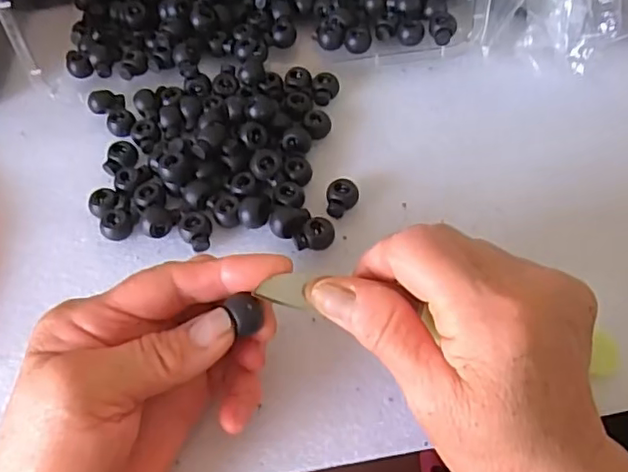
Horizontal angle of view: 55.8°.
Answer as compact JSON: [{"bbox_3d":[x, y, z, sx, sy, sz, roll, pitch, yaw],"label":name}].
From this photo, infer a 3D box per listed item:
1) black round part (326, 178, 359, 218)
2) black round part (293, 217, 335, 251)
[{"bbox_3d":[0.016,-0.021,0.331,0.017,0.011,0.020,-1,58,4],"label":"black round part"},{"bbox_3d":[0.001,0.000,0.318,0.022,0.010,0.015,-40,63,-19],"label":"black round part"}]

